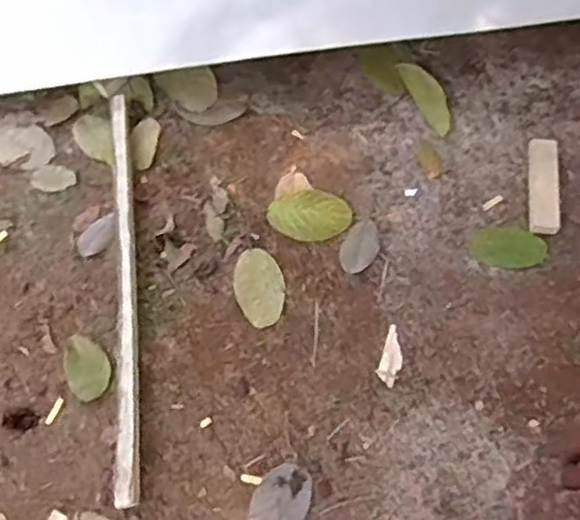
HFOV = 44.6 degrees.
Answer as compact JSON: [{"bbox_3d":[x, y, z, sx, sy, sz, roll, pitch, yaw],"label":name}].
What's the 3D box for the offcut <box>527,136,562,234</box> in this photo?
[{"bbox_3d":[0.576,-0.170,1.607,0.067,0.043,0.239,2,76,2],"label":"offcut"}]

